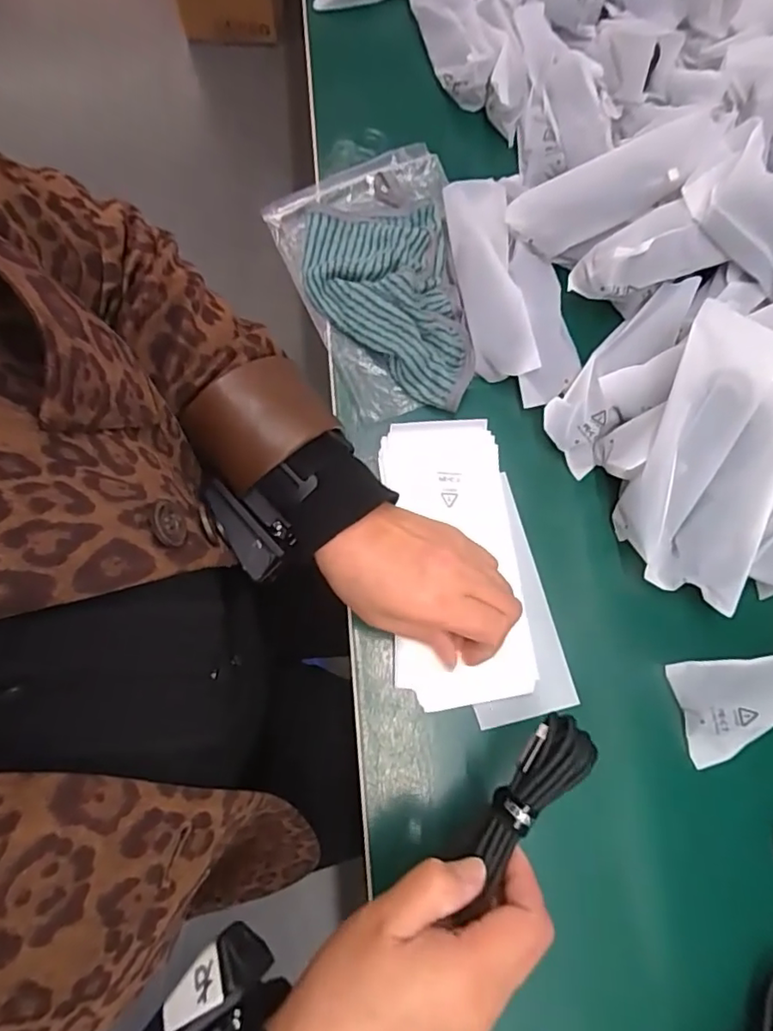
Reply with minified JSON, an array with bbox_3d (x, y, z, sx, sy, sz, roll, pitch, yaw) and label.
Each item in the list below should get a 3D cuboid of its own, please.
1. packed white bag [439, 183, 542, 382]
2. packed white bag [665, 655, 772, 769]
[{"bbox_3d":[0.075,-0.173,0.419,0.044,0.022,0.154,-8,75,-3],"label":"packed white bag"},{"bbox_3d":[0.259,0.107,0.352,0.149,0.033,0.058,-12,75,-4],"label":"packed white bag"}]

